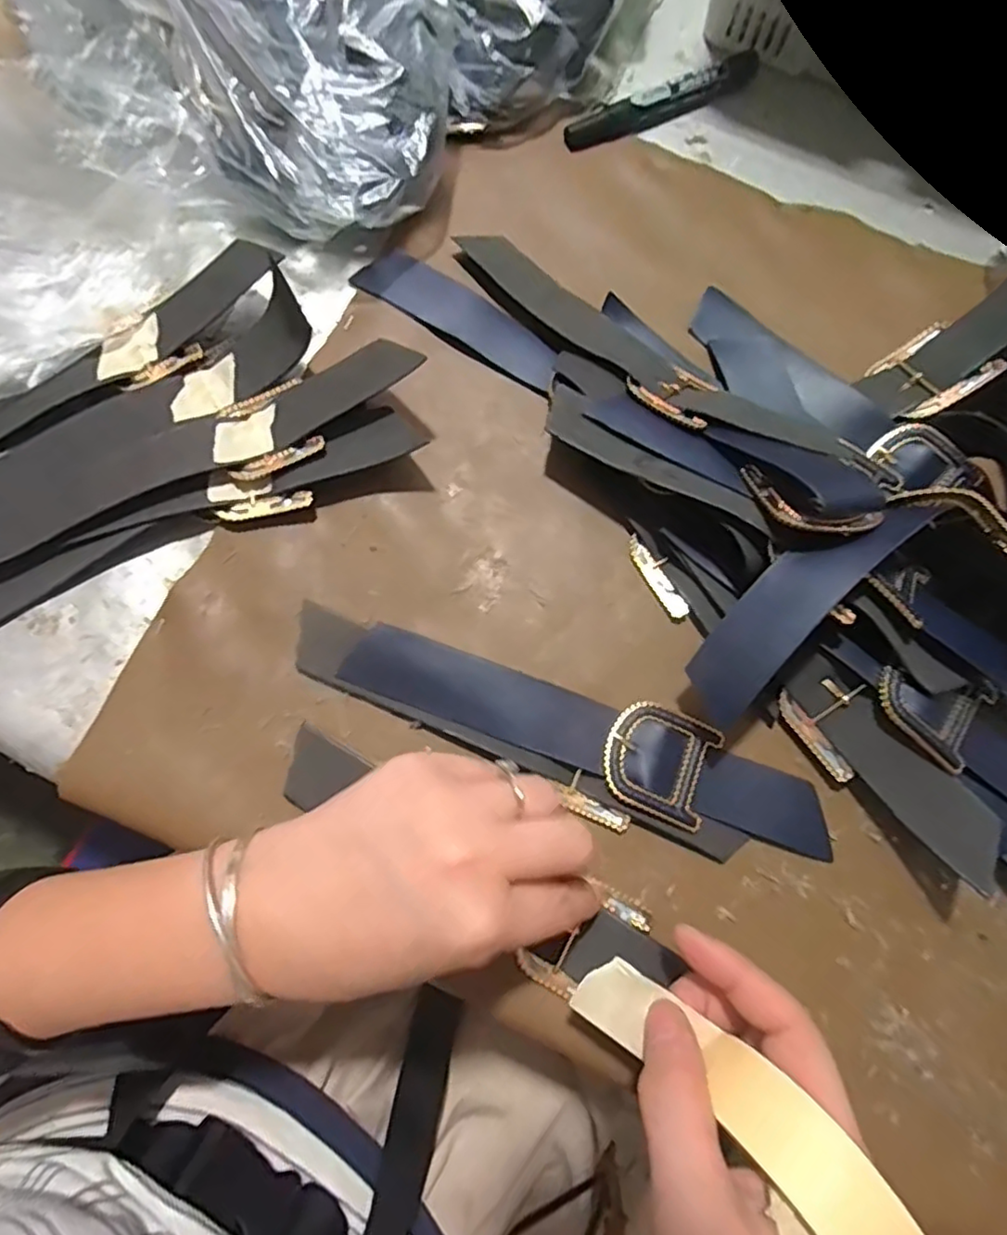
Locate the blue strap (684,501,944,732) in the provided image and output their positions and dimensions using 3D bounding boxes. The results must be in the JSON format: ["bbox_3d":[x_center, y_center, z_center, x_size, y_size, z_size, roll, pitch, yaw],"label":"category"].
[{"bbox_3d":[0.125,-0.010,0.256,0.120,0.019,0.032,-44,81,3],"label":"blue strap"}]

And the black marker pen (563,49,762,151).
[{"bbox_3d":[0.097,-0.311,0.372,0.136,0.014,0.021,-27,79,-8],"label":"black marker pen"}]

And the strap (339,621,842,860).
[{"bbox_3d":[0.039,0.054,0.284,0.225,0.009,0.044,19,77,3],"label":"strap"}]

